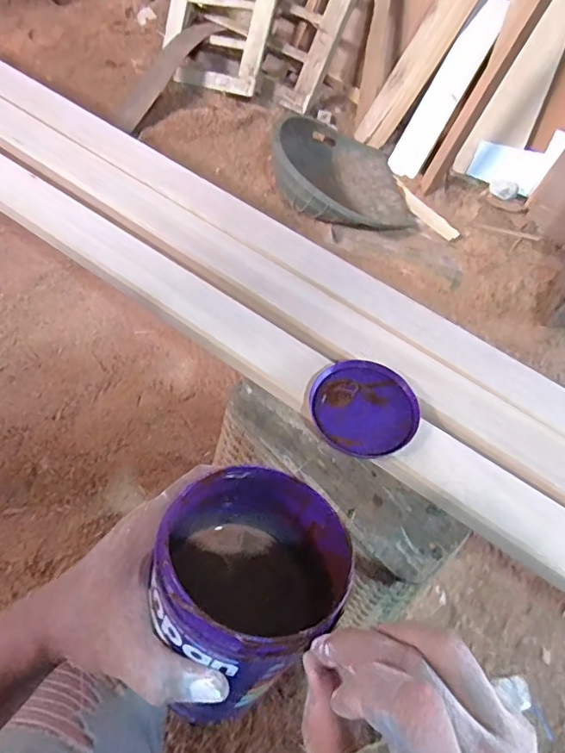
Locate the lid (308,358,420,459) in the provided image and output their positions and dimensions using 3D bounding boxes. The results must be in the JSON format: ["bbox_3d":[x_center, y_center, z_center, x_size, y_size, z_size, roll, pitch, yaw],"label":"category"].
[{"bbox_3d":[0.083,0.031,0.509,0.106,0.021,0.097,2,59,-3],"label":"lid"}]

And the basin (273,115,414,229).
[{"bbox_3d":[0.163,-0.629,1.465,0.392,0.151,0.450,-3,59,-7],"label":"basin"}]

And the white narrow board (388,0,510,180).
[{"bbox_3d":[0.494,-0.860,1.506,0.112,0.518,0.032,35,20,16],"label":"white narrow board"}]

